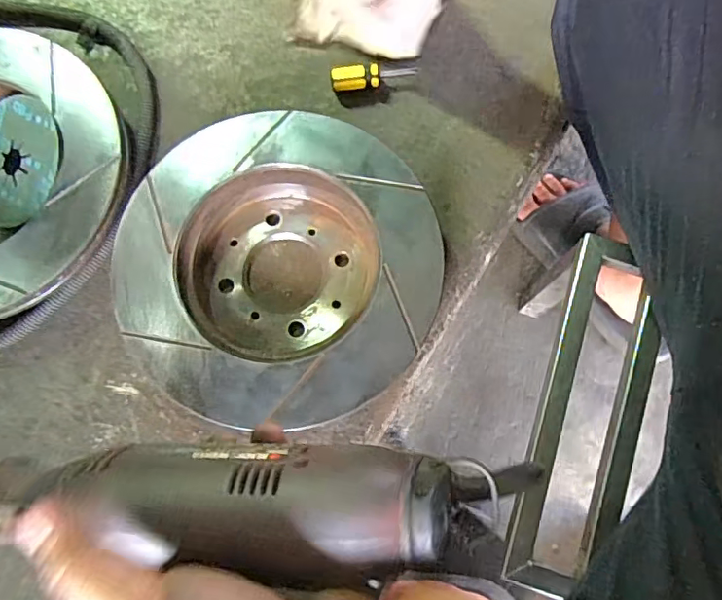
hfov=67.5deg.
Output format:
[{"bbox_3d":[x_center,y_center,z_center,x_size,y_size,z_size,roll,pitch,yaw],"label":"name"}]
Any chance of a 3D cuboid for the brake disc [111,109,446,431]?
[{"bbox_3d":[-0.066,-0.026,0.440,0.248,0.050,0.237,0,77,0],"label":"brake disc"}]

